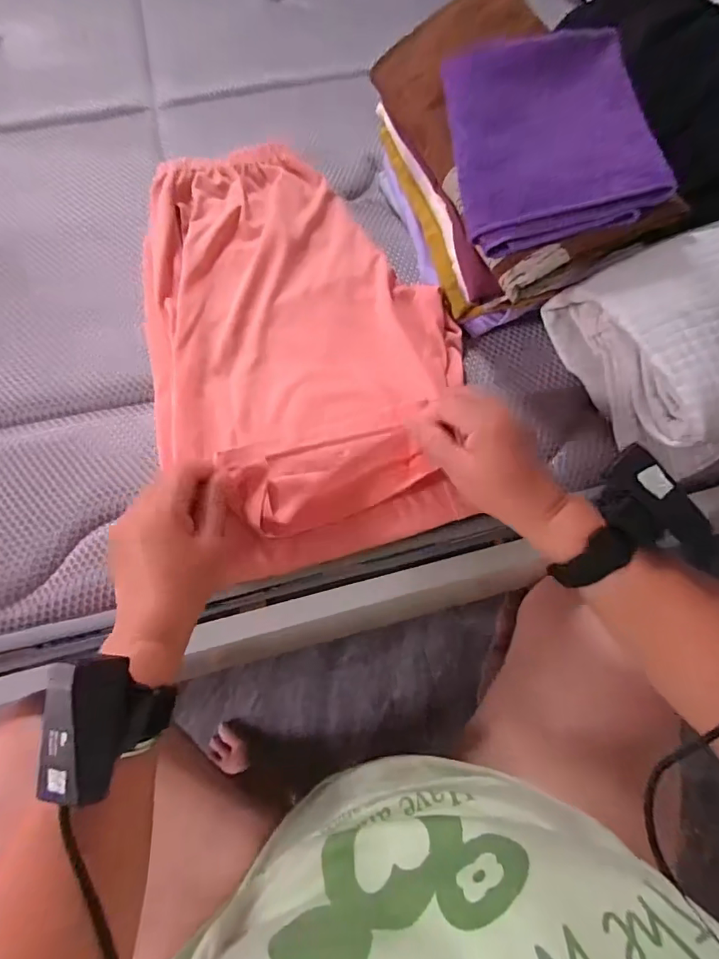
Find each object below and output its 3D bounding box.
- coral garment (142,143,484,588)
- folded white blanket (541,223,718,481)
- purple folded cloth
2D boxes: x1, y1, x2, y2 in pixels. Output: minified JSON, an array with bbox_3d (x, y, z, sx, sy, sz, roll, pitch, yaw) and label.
[{"bbox_3d":[-0.060,-0.143,0.454,0.259,0.054,0.429,-14,66,-6],"label":"coral garment"},{"bbox_3d":[0.307,-0.127,0.382,0.240,0.100,0.168,-15,66,-6],"label":"folded white blanket"},{"bbox_3d":[0.143,-0.265,0.371,0.137,0.019,0.166,-9,82,11],"label":"purple folded cloth"}]

